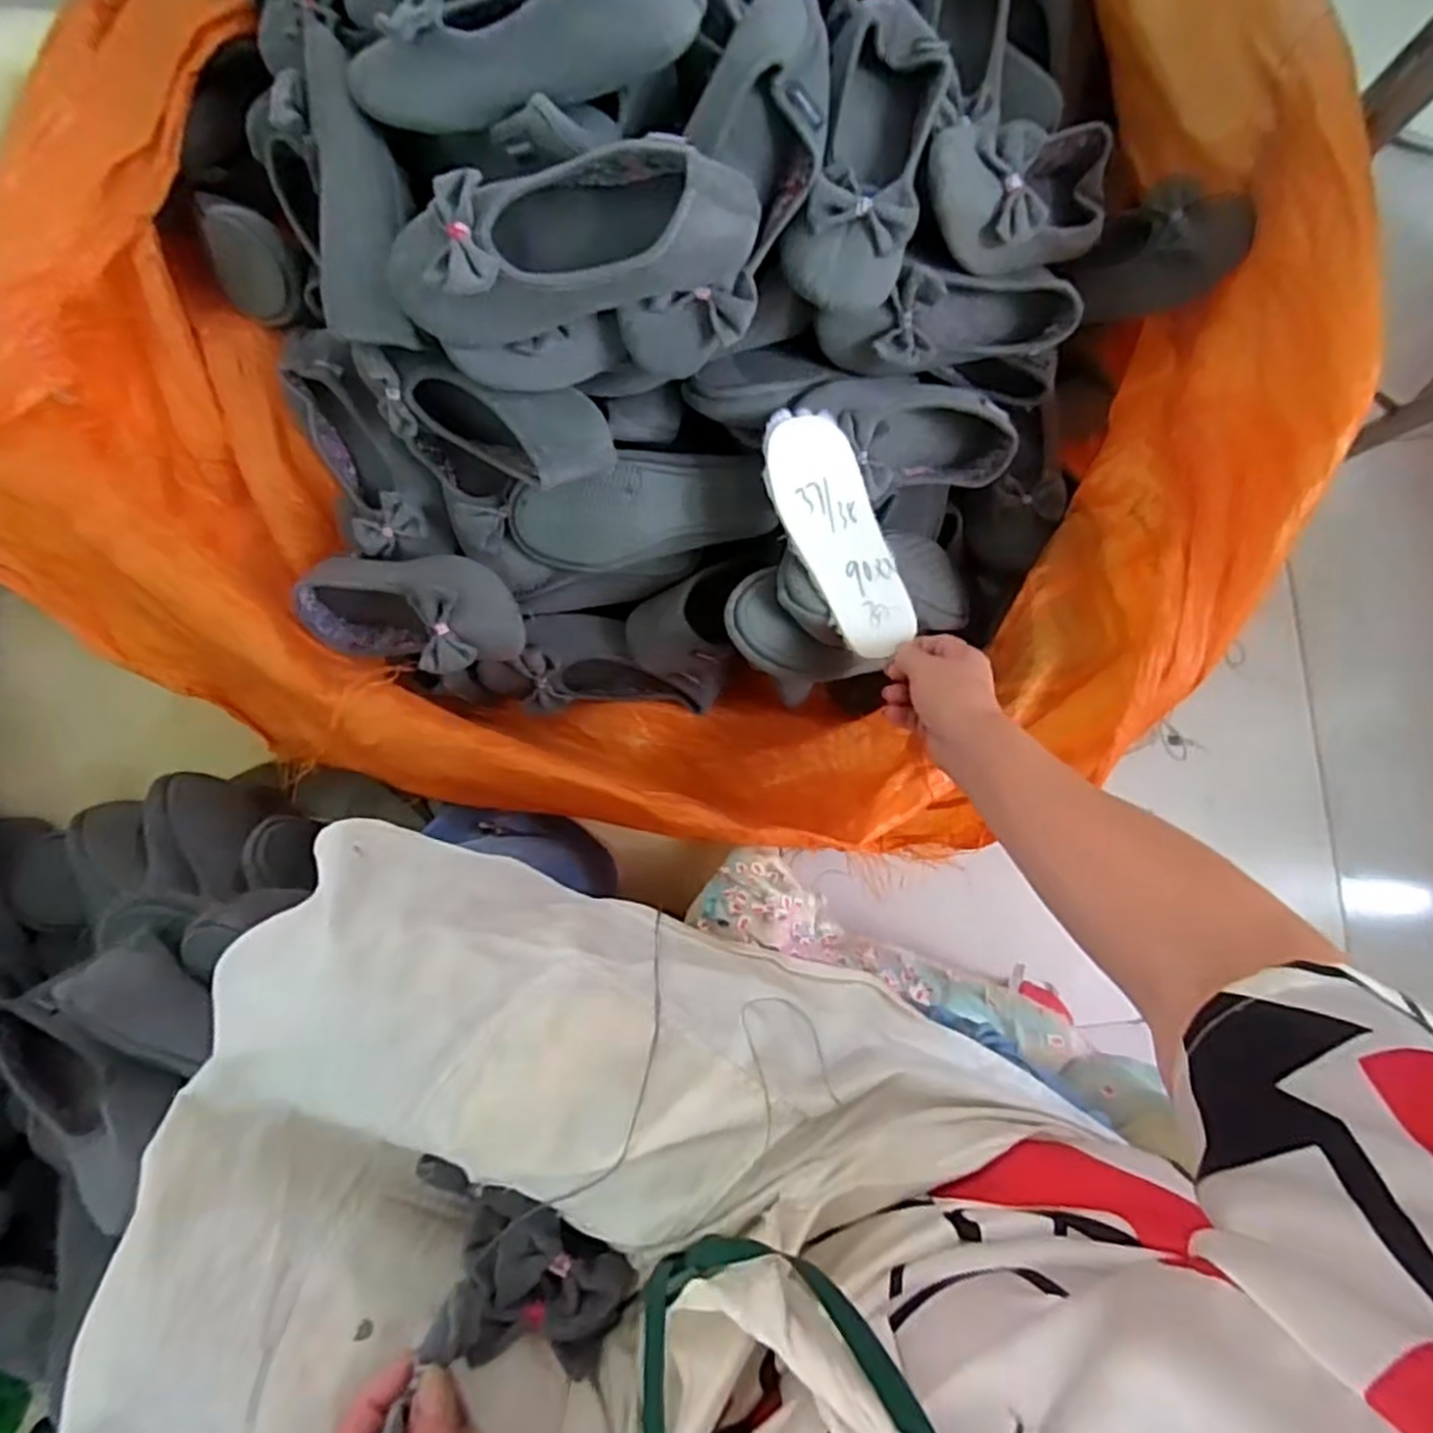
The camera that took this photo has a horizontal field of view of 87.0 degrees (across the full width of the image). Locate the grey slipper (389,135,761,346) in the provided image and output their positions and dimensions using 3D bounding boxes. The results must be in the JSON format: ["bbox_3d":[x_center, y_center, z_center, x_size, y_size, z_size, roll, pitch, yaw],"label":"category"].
[{"bbox_3d":[-0.094,-0.307,0.480,0.237,0.074,0.084,-6,87,0],"label":"grey slipper"}]

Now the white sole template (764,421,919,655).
[{"bbox_3d":[0.098,-0.142,0.596,0.071,0.025,0.188,-23,92,-1],"label":"white sole template"}]

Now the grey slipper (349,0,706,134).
[{"bbox_3d":[-0.127,-0.434,0.480,0.233,0.070,0.073,-7,87,-1],"label":"grey slipper"}]

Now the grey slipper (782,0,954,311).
[{"bbox_3d":[0.112,-0.401,0.549,0.084,0.058,0.226,16,87,1],"label":"grey slipper"}]

